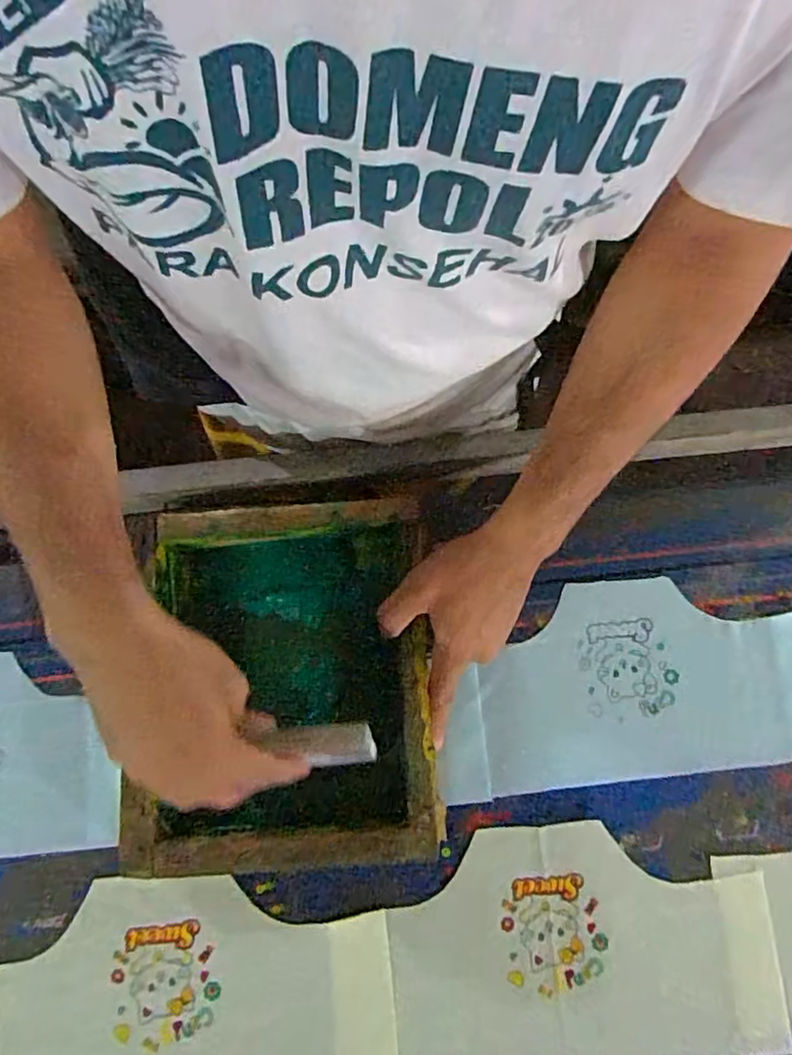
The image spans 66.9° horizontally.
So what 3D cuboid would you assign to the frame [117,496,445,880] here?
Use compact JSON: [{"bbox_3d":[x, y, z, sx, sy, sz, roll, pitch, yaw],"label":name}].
[{"bbox_3d":[-0.088,0.114,0.459,0.220,0.044,0.264,-4,80,-2],"label":"frame"}]

